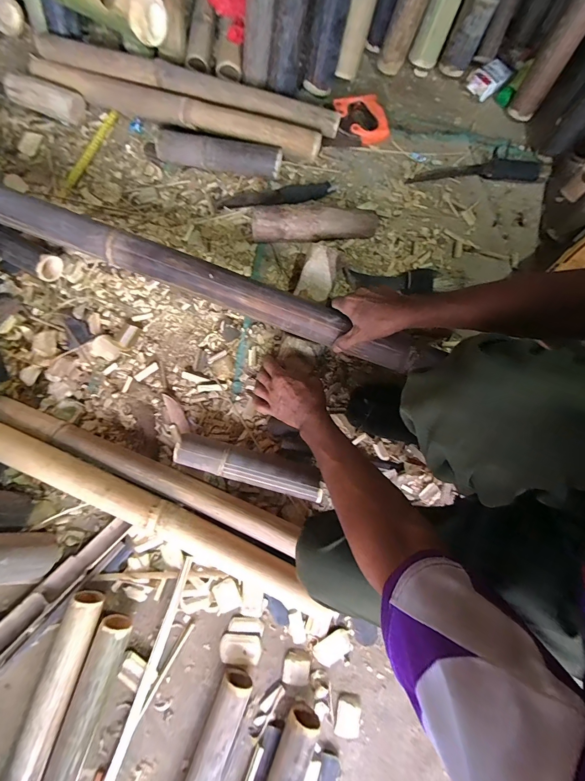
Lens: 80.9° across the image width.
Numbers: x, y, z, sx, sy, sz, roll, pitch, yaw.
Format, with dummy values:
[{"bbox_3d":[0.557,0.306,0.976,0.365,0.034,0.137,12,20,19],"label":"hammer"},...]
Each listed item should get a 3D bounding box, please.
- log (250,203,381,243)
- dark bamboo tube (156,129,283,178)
[{"bbox_3d":[0.047,-0.343,0.708,0.255,0.067,0.056,-3,79,-2],"label":"log"},{"bbox_3d":[-0.156,-0.504,0.740,0.264,0.064,0.048,7,79,0],"label":"dark bamboo tube"}]

